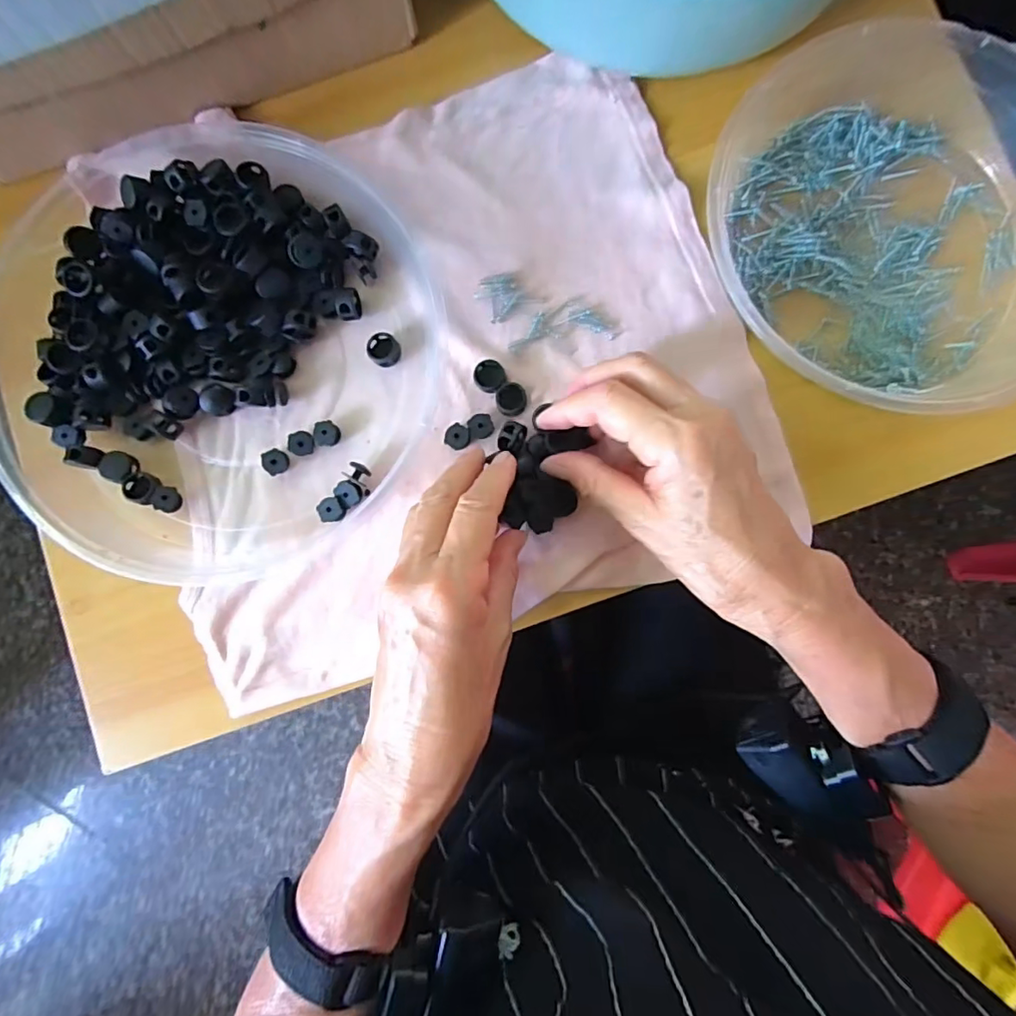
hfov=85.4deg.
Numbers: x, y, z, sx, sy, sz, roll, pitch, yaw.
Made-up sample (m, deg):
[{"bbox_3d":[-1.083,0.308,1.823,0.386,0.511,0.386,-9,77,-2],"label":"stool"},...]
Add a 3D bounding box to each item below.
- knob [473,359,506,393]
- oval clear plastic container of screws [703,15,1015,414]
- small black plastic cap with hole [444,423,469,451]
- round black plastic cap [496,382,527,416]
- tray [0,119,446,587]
[{"bbox_3d":[-0.010,-0.073,0.304,0.016,0.009,0.017,0,84,0],"label":"knob"},{"bbox_3d":[0.207,-0.149,0.294,0.197,0.038,0.204,-24,85,-2],"label":"oval clear plastic container of screws"},{"bbox_3d":[-0.027,-0.038,0.302,0.013,0.009,0.013,0,84,0],"label":"small black plastic cap with hole"},{"bbox_3d":[0.002,-0.060,0.303,0.016,0.005,0.017,0,84,0],"label":"round black plastic cap"},{"bbox_3d":[-0.152,-0.084,0.293,0.224,0.030,0.234,0,84,0],"label":"tray"}]

